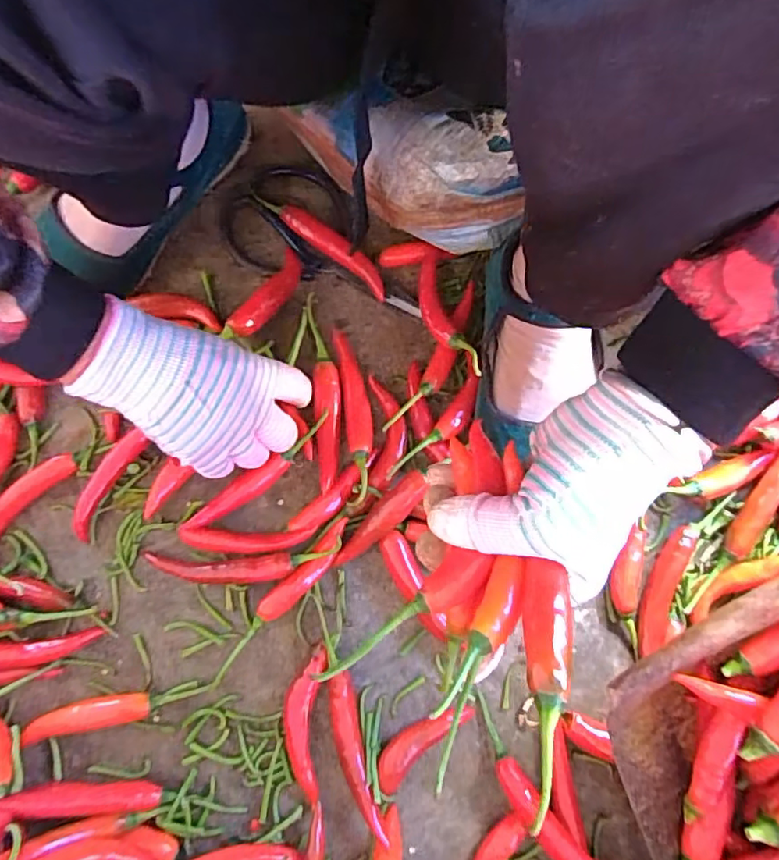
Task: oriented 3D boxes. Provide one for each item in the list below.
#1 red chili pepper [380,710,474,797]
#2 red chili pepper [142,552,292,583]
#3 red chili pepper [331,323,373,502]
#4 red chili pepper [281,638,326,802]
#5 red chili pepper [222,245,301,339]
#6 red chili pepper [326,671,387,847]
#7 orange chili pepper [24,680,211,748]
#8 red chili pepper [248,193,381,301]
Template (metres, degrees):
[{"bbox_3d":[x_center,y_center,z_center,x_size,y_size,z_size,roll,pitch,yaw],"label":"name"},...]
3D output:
[{"bbox_3d":[0.021,0.201,0.374,0.072,0.017,0.021,-35,79,-6],"label":"red chili pepper"},{"bbox_3d":[-0.120,0.096,0.400,0.105,0.027,0.020,-1,77,1],"label":"red chili pepper"},{"bbox_3d":[-0.025,-0.012,0.417,0.021,0.026,0.130,-7,77,0],"label":"red chili pepper"},{"bbox_3d":[-0.057,0.192,0.382,0.025,0.015,0.093,3,77,2],"label":"red chili pepper"},{"bbox_3d":[-0.093,-0.100,0.443,0.021,0.024,0.083,31,80,8],"label":"red chili pepper"},{"bbox_3d":[-0.025,0.211,0.374,0.021,0.022,0.098,-15,77,-2],"label":"red chili pepper"},{"bbox_3d":[-0.181,0.185,0.383,0.114,0.016,0.020,-11,77,-1],"label":"orange chili pepper"},{"bbox_3d":[-0.055,-0.151,0.456,0.136,0.021,0.018,38,81,9],"label":"red chili pepper"}]

